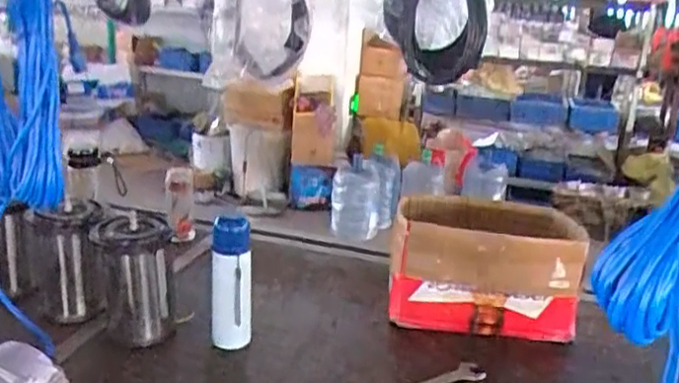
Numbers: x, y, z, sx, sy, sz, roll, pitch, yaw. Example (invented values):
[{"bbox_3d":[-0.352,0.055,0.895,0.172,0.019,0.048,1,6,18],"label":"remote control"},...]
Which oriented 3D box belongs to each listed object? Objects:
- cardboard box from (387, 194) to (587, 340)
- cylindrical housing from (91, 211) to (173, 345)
[{"bbox_3d":[0.297,0.125,1.376,0.353,0.192,0.349,7,19,8],"label":"cardboard box"},{"bbox_3d":[-0.367,0.155,1.174,0.122,0.208,0.121,3,18,-1],"label":"cylindrical housing"}]

